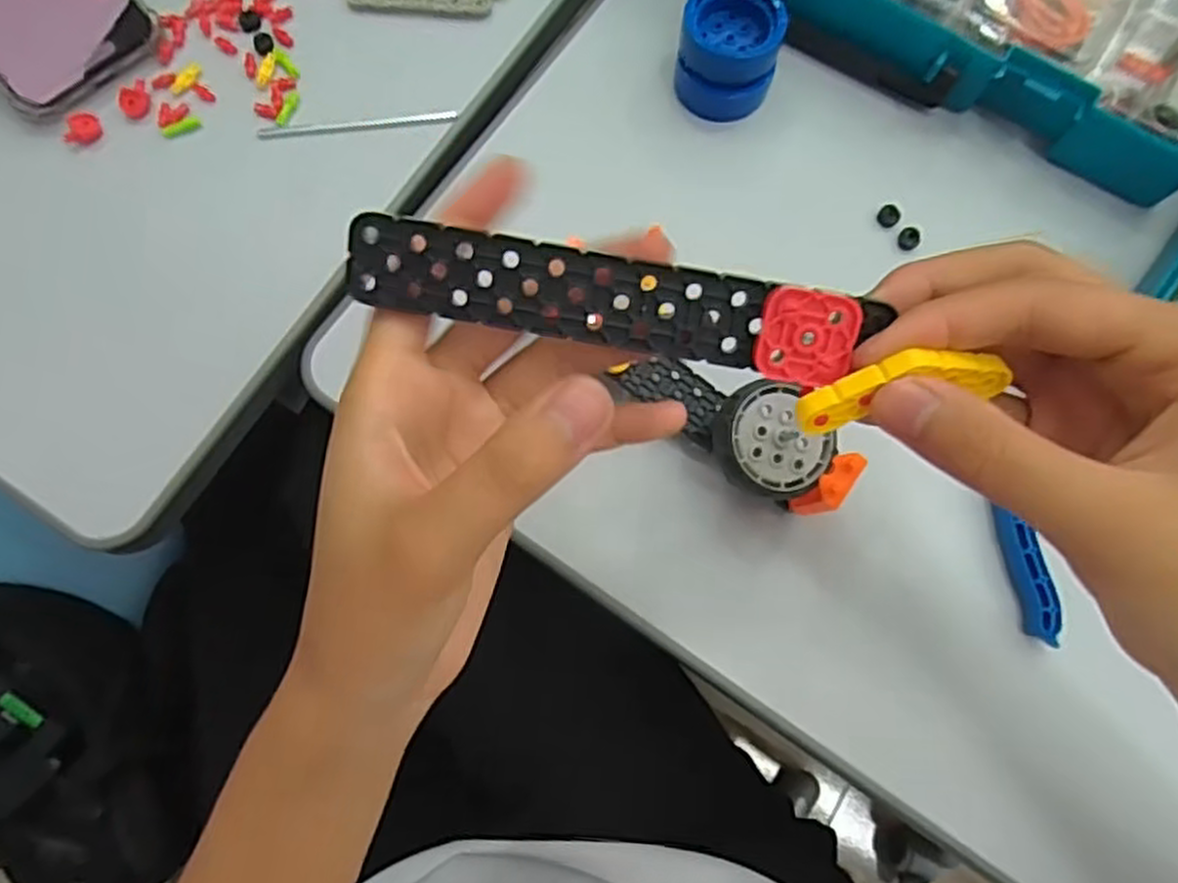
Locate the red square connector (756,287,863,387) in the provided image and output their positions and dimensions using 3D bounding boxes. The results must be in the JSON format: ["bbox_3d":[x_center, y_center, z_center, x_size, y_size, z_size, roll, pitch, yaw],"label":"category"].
[{"bbox_3d":[0.059,-0.028,0.211,0.025,0.007,0.025,5,107,1],"label":"red square connector"}]

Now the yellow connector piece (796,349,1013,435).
[{"bbox_3d":[0.084,-0.014,0.208,0.056,0.015,0.013,-11,79,1],"label":"yellow connector piece"}]

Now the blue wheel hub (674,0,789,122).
[{"bbox_3d":[0.069,-0.191,0.381,0.048,0.040,0.048,0,77,-1],"label":"blue wheel hub"}]

